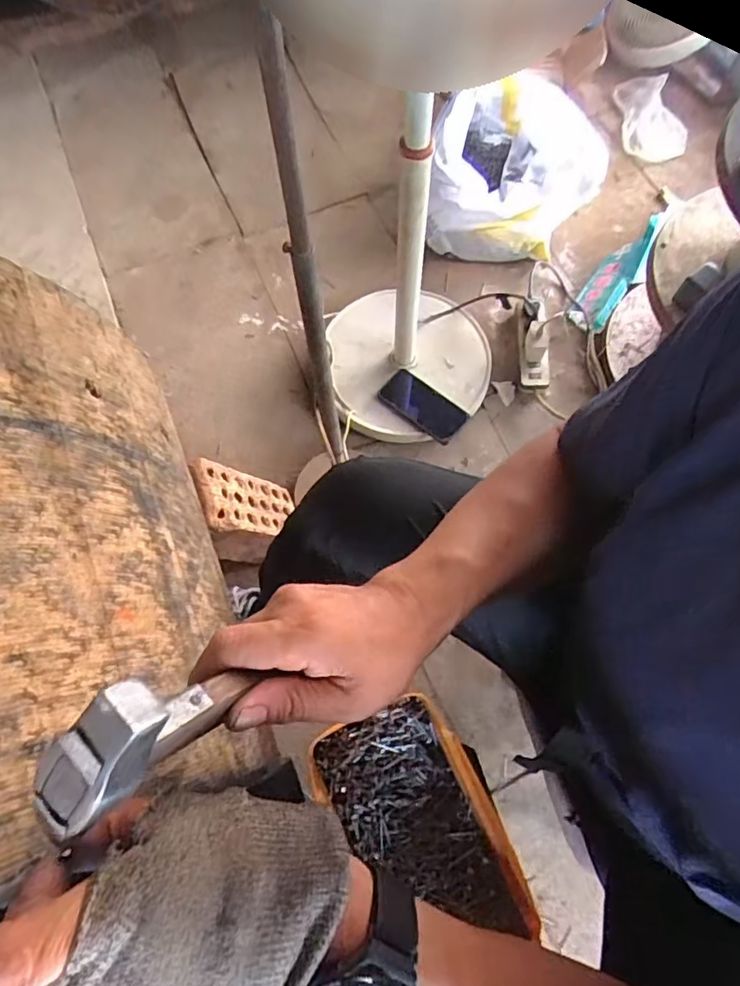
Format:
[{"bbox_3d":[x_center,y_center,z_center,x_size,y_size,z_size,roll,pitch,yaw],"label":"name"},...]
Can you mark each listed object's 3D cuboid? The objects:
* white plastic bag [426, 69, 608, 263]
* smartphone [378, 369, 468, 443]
[{"bbox_3d":[0.328,-0.721,1.213,0.349,0.182,0.508,20,68,10],"label":"white plastic bag"},{"bbox_3d":[0.097,-0.159,1.017,0.156,0.012,0.079,38,75,8],"label":"smartphone"}]

